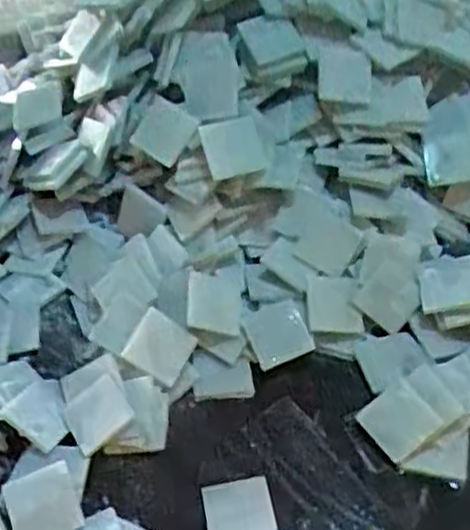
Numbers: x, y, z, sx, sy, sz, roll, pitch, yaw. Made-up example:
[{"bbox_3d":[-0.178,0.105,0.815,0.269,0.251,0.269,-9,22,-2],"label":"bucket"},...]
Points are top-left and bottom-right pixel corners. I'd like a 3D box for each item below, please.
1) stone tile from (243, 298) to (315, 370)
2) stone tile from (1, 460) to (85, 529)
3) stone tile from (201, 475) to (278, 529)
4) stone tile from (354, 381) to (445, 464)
[{"bbox_3d":[0.037,0.060,0.629,0.049,0.006,0.051,-23,83,0],"label":"stone tile"},{"bbox_3d":[-0.141,0.177,0.533,0.051,0.004,0.049,-22,79,-3],"label":"stone tile"},{"bbox_3d":[0.003,0.180,0.532,0.049,0.010,0.048,-10,43,-4],"label":"stone tile"},{"bbox_3d":[0.128,0.122,0.565,0.048,0.004,0.047,-42,71,-1],"label":"stone tile"}]

